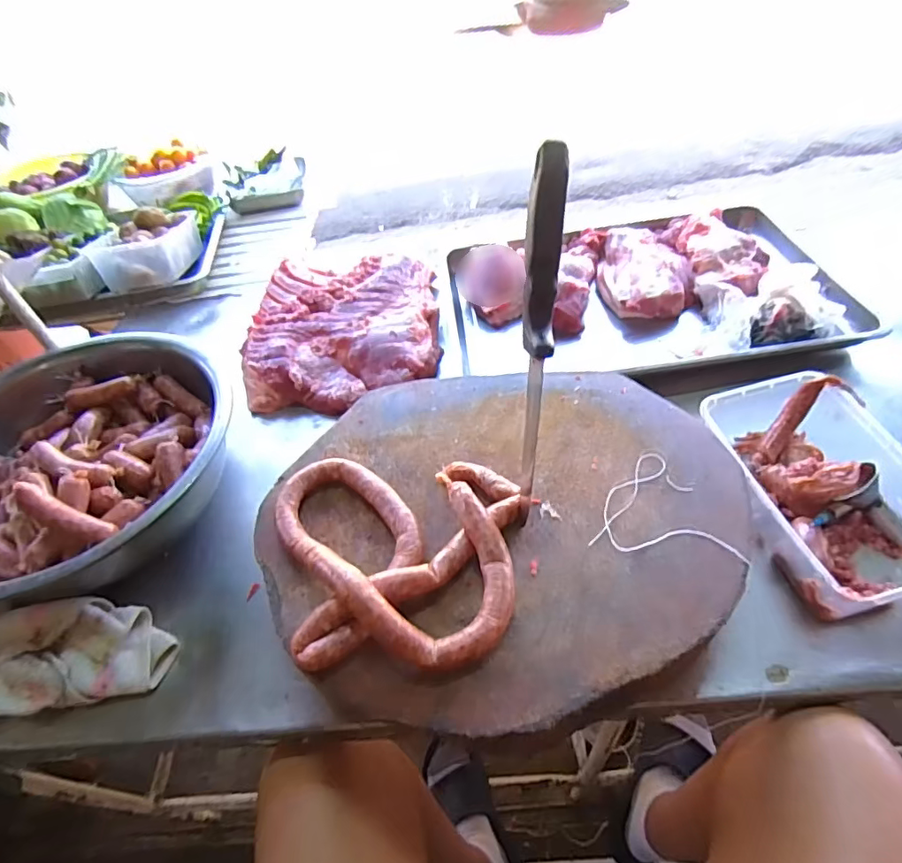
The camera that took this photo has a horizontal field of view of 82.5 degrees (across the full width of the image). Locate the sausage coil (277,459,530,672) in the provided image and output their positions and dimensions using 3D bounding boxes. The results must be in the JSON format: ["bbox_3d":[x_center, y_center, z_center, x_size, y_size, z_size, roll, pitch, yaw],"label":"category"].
[{"bbox_3d":[-0.053,0.100,0.454,0.229,0.051,0.195,-2,50,5],"label":"sausage coil"}]

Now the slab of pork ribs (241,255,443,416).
[{"bbox_3d":[-0.170,-0.168,0.826,0.292,0.058,0.299,-5,49,2],"label":"slab of pork ribs"}]

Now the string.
[{"bbox_3d":[0.201,0.066,0.490,0.131,0.004,0.113,4,50,9],"label":"string"}]

